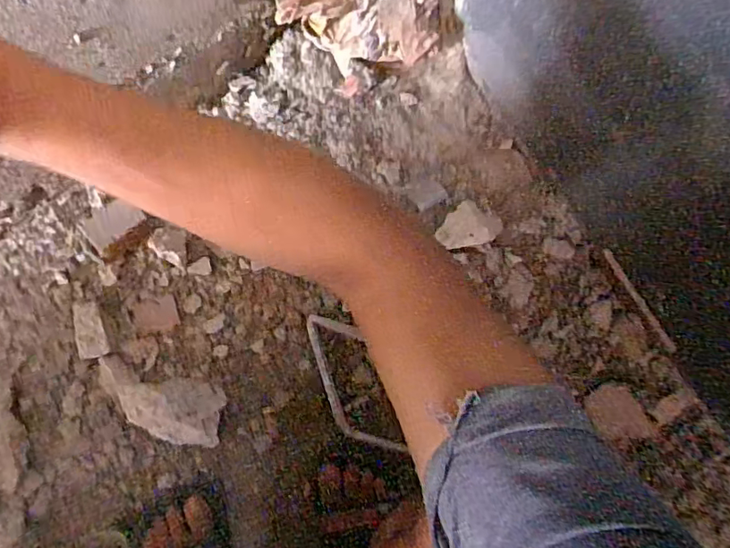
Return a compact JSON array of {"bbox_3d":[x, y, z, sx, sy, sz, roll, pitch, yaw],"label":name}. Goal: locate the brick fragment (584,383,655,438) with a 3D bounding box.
[{"bbox_3d":[0.326,0.181,0.687,0.056,0.016,0.084,-40,88,15],"label":"brick fragment"}]

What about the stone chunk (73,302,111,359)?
[{"bbox_3d":[-0.319,0.064,0.627,0.031,0.023,0.066,-15,85,-8],"label":"stone chunk"}]

